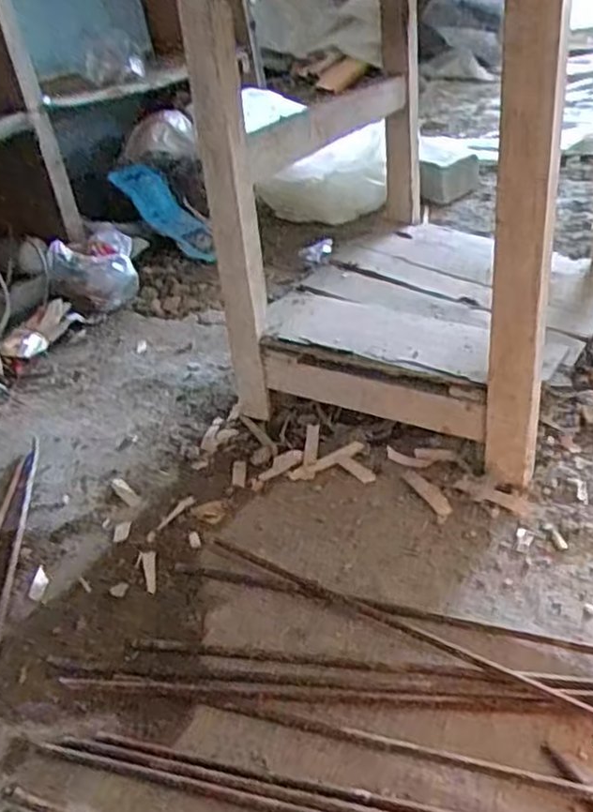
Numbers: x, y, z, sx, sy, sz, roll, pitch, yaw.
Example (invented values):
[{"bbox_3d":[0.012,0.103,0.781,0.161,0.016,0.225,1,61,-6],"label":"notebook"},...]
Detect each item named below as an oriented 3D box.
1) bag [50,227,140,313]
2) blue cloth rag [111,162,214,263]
[{"bbox_3d":[-0.407,-0.266,1.525,0.175,0.144,0.102,-16,34,-12],"label":"bag"},{"bbox_3d":[-0.318,-0.480,1.791,0.065,0.284,0.118,-37,22,28],"label":"blue cloth rag"}]

